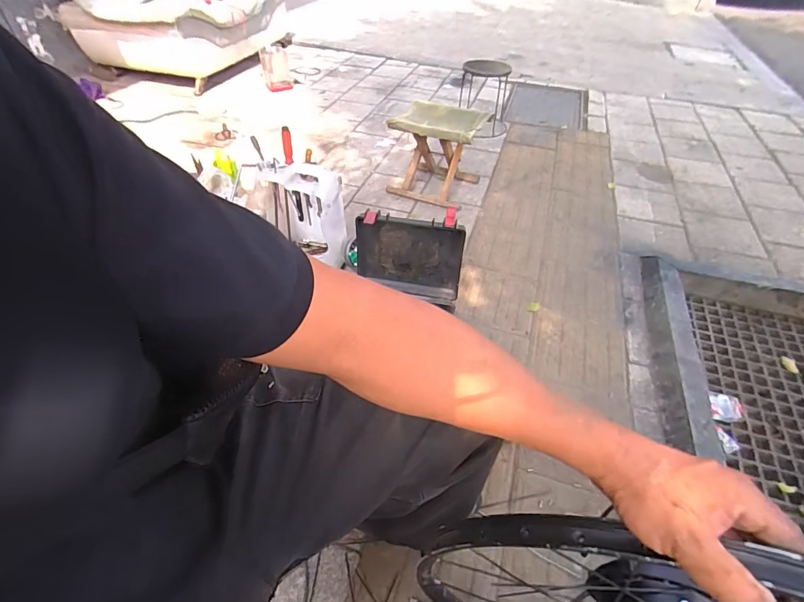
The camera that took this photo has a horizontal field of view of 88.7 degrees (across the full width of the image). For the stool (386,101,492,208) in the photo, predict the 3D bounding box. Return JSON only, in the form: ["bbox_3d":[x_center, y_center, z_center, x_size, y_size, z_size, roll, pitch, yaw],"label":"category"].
[{"bbox_3d":[0.141,-0.580,1.597,0.291,0.281,0.309,20,49,18],"label":"stool"}]

